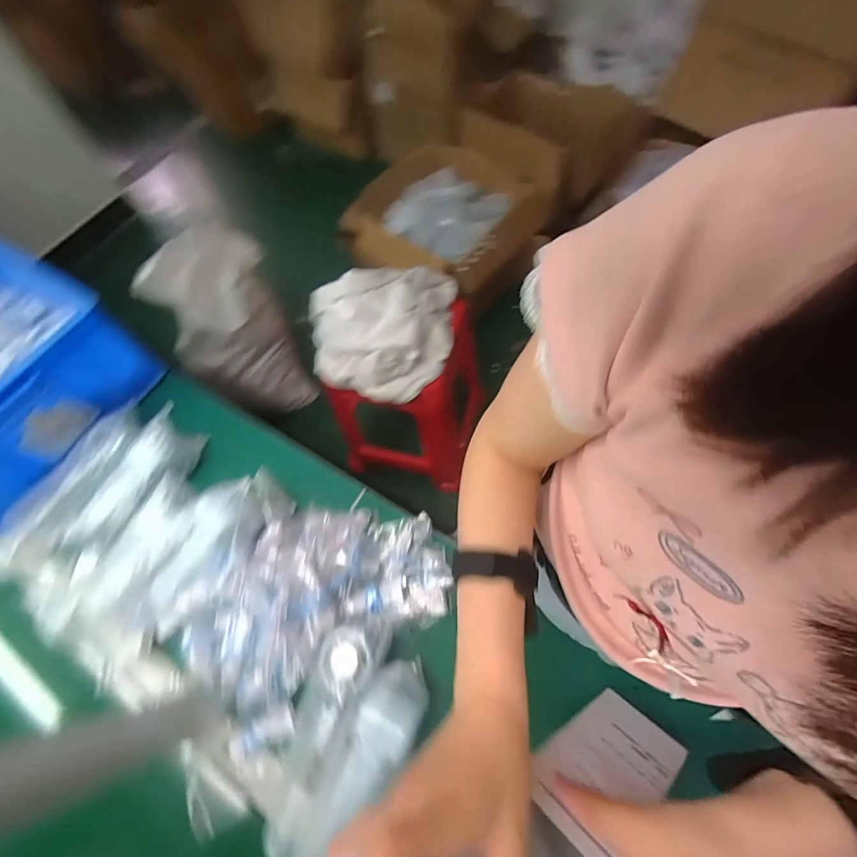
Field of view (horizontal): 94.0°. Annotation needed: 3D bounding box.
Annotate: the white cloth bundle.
[{"bbox_3d":[-0.100,-0.229,0.857,0.301,0.148,0.286,-2,64,3],"label":"white cloth bundle"}]

